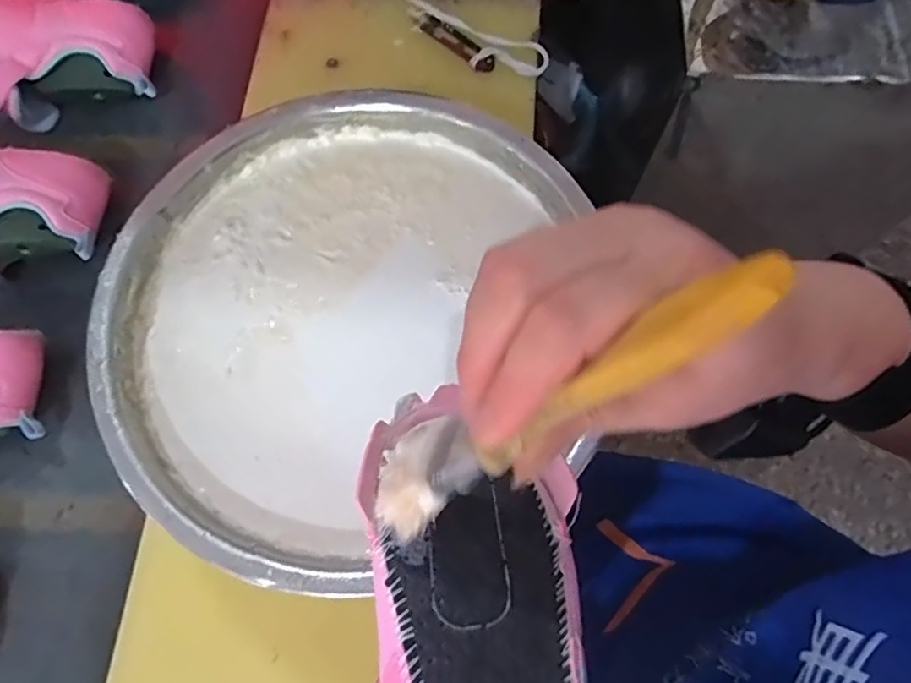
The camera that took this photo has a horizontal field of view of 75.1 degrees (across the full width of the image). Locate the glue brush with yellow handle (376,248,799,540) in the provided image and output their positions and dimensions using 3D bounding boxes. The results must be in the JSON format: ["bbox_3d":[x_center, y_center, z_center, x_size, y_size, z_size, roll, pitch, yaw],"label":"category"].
[{"bbox_3d":[0.025,0.021,0.181,0.017,0.152,0.029,-3,64,-46],"label":"glue brush with yellow handle"}]

